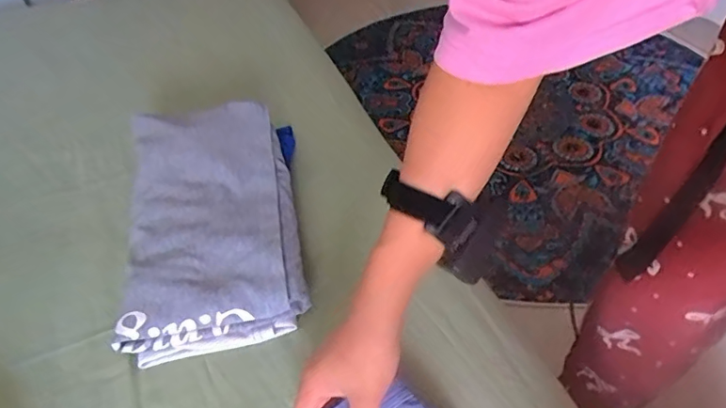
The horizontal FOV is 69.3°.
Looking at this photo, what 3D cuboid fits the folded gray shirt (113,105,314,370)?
[{"bbox_3d":[-0.155,0.004,0.550,0.177,0.049,0.289,-10,53,-8],"label":"folded gray shirt"}]

